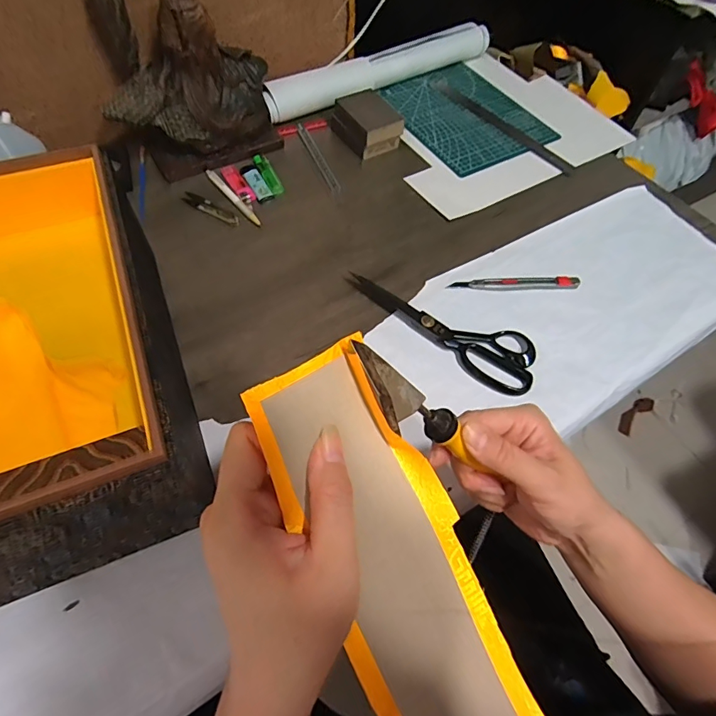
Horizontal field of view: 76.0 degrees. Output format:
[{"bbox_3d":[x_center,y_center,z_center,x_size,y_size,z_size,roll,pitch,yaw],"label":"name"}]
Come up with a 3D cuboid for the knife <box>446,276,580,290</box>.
[{"bbox_3d":[0.203,-0.095,0.588,0.168,0.004,0.022,-3,59,-5],"label":"knife"}]

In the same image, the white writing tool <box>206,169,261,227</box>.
[{"bbox_3d":[-0.180,-0.232,0.653,0.011,0.010,0.142,-32,66,-20],"label":"white writing tool"}]

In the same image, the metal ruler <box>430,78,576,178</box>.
[{"bbox_3d":[0.240,-0.401,0.780,0.031,0.005,0.313,-33,66,-24],"label":"metal ruler"}]

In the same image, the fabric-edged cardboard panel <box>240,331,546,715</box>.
[{"bbox_3d":[0.033,0.132,0.237,0.080,0.025,0.283,-25,96,-18],"label":"fabric-edged cardboard panel"}]

